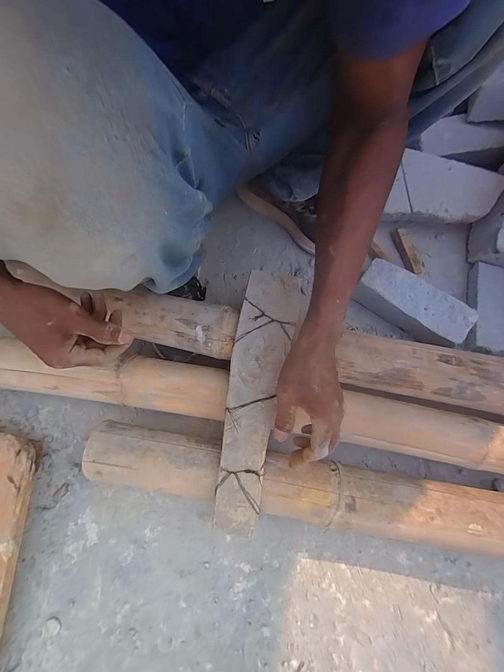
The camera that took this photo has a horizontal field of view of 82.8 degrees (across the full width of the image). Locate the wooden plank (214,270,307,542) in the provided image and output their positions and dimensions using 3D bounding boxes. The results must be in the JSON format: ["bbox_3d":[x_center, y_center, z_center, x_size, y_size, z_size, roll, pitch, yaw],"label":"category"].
[{"bbox_3d":[0.002,0.081,0.411,0.088,0.026,0.361,11,77,4],"label":"wooden plank"}]

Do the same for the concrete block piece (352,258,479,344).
[{"bbox_3d":[0.294,-0.058,0.535,0.198,0.067,0.084,34,80,9],"label":"concrete block piece"}]

